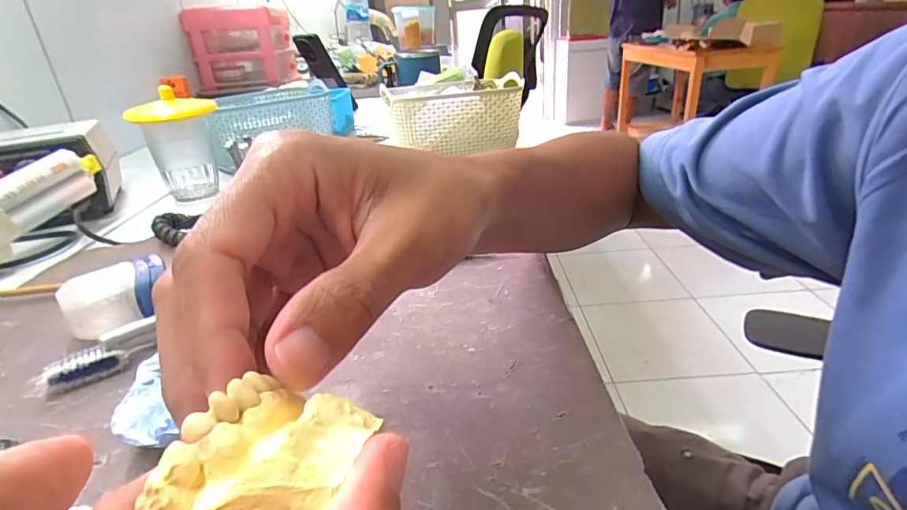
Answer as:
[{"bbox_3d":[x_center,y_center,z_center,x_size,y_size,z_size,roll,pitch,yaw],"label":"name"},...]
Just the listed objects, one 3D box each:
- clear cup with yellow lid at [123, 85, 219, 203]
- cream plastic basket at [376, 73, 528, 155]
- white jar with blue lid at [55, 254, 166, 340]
[{"bbox_3d":[-0.295,-0.120,0.530,0.078,0.105,0.100,-13,28,-18],"label":"clear cup with yellow lid"},{"bbox_3d":[-0.008,-0.176,0.620,0.151,0.075,0.128,-11,28,-16],"label":"cream plastic basket"},{"bbox_3d":[-0.203,0.028,0.293,0.054,0.037,0.048,-14,28,-20],"label":"white jar with blue lid"}]

